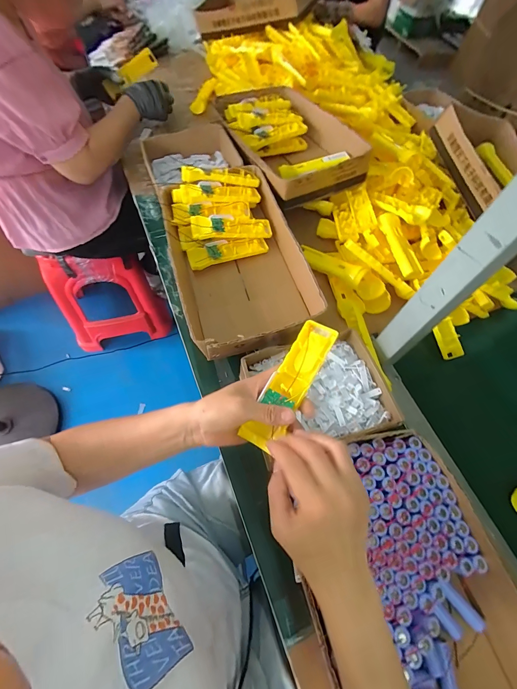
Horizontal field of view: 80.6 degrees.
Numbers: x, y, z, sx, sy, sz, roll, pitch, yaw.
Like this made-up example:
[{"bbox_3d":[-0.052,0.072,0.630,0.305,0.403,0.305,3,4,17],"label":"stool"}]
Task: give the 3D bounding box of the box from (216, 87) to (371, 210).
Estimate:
[{"bbox_3d":[0.069,-0.517,0.757,0.253,0.090,0.428,-22,65,-15],"label":"box"}]

